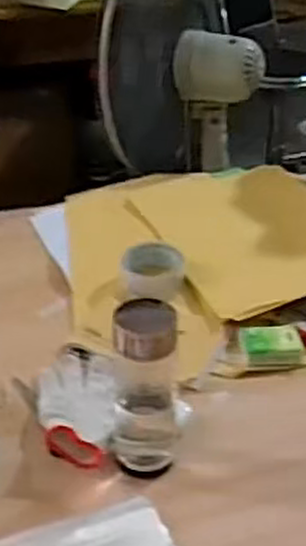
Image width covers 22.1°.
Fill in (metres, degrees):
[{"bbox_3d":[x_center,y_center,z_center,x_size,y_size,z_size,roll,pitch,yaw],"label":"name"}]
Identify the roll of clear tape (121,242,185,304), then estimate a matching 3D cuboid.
[{"bbox_3d":[0.001,-0.003,1.113,0.091,0.043,0.093,2,32,0],"label":"roll of clear tape"}]

